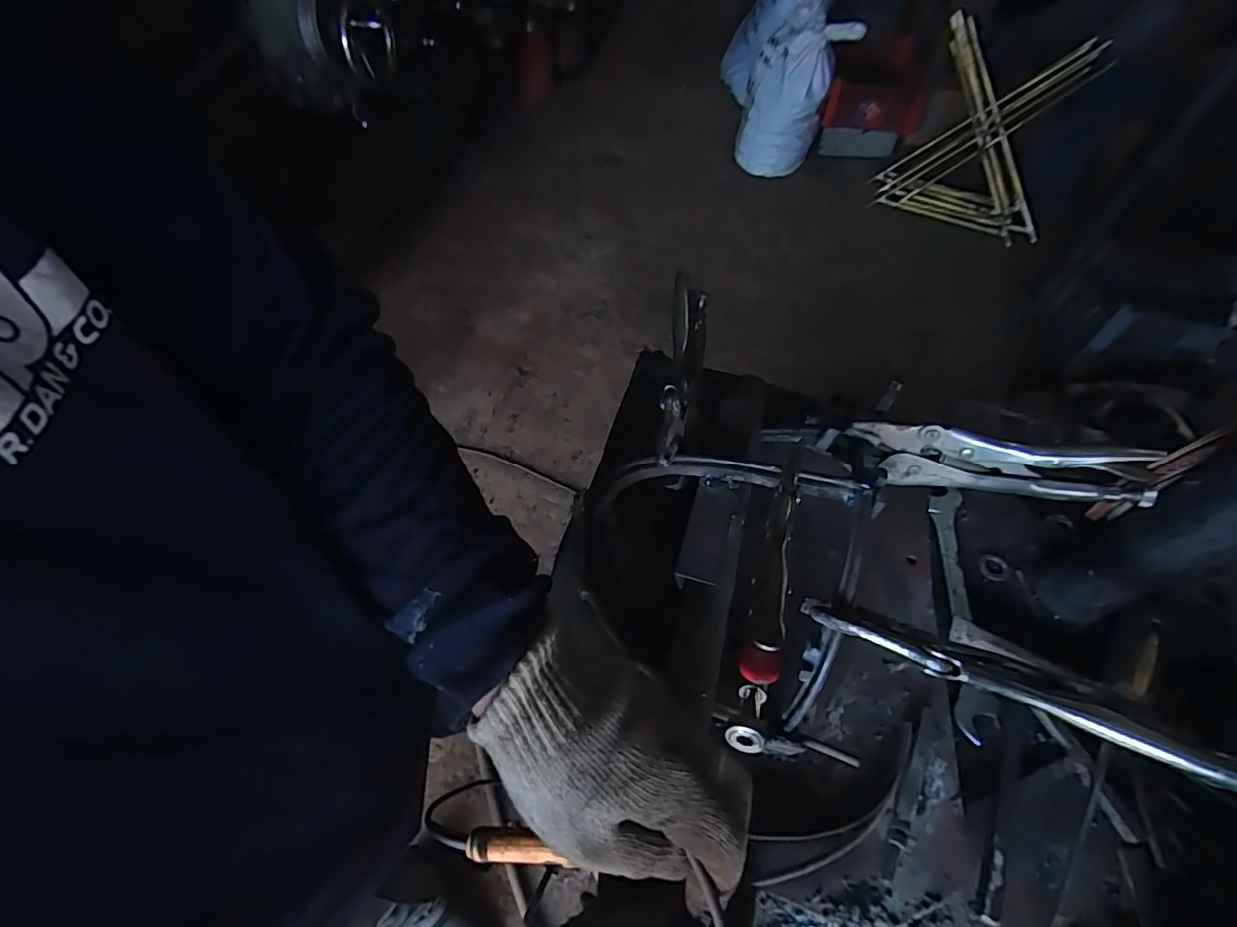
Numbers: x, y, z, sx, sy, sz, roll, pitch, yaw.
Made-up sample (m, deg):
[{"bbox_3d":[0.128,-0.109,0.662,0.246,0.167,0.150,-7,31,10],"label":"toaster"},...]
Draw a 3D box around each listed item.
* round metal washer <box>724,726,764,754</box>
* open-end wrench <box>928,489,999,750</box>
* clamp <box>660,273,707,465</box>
[{"bbox_3d":[0.050,0.109,0.226,0.014,0.012,0.004,35,22,1],"label":"round metal washer"},{"bbox_3d":[0.269,0.109,0.448,0.028,0.014,0.201,8,58,6],"label":"open-end wrench"},{"bbox_3d":[0.048,-0.071,0.410,0.026,0.051,0.169,7,58,5],"label":"clamp"}]

